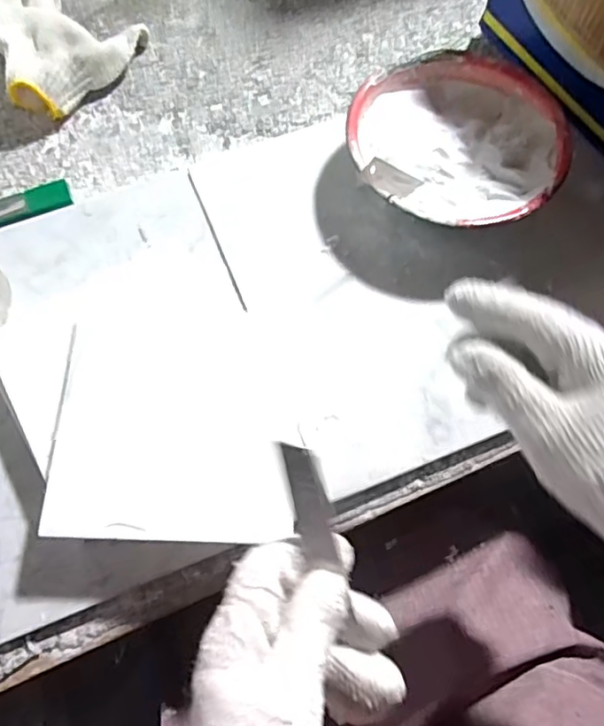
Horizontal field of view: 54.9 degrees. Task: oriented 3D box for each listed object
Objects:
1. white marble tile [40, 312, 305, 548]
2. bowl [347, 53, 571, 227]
[{"bbox_3d":[-0.083,0.036,0.397,0.153,0.014,0.169,4,59,-12],"label":"white marble tile"},{"bbox_3d":[0.121,-0.170,0.474,0.163,0.054,0.163,0,68,0],"label":"bowl"}]

